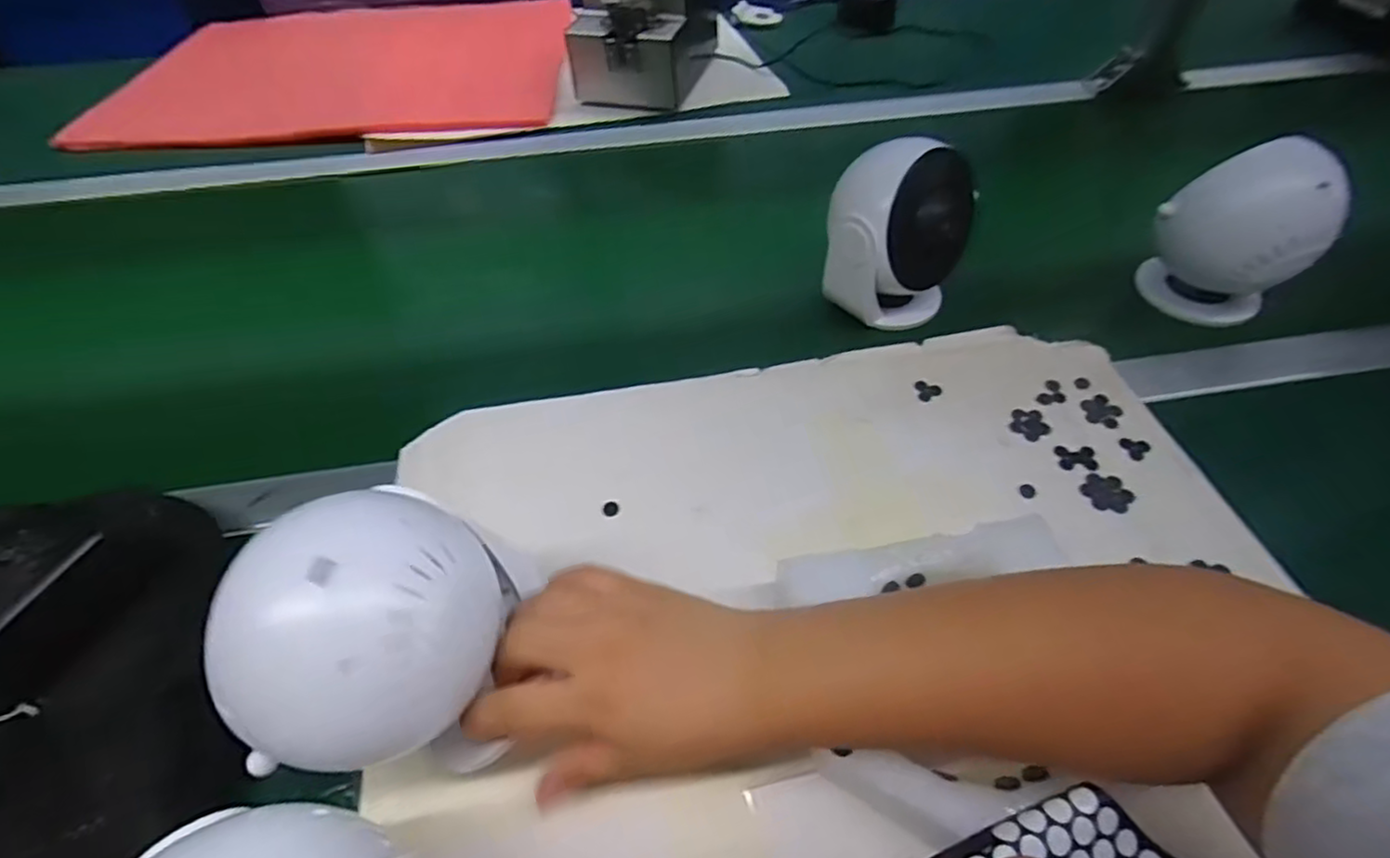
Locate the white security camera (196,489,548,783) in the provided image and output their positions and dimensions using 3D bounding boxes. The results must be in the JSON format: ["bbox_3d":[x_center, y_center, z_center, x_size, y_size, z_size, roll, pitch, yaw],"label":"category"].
[{"bbox_3d":[-0.127,0.077,0.269,0.095,0.087,0.089,-6,49,-4],"label":"white security camera"}]

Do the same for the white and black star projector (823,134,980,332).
[{"bbox_3d":[0.147,-0.144,0.496,0.094,0.112,0.085,20,52,18],"label":"white and black star projector"}]

